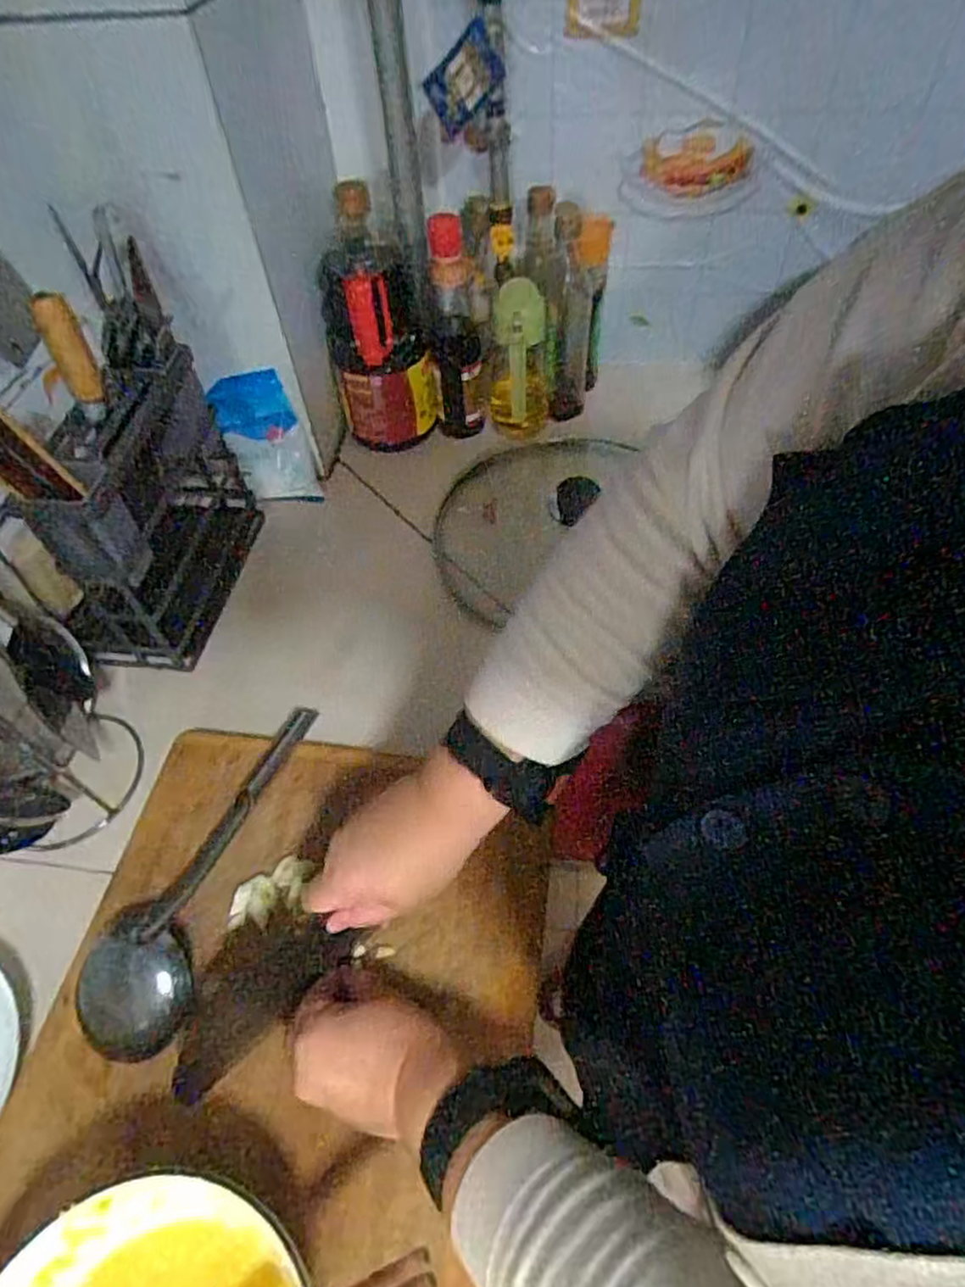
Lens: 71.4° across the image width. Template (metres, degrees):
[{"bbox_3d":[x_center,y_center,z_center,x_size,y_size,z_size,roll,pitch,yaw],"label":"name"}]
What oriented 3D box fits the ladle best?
[{"bbox_3d":[-0.209,0.157,0.519,0.070,0.047,0.286,13,55,13],"label":"ladle"}]

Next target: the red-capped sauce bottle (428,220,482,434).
[{"bbox_3d":[-0.034,-0.373,0.815,0.060,0.228,0.073,-8,54,-2],"label":"red-capped sauce bottle"}]

